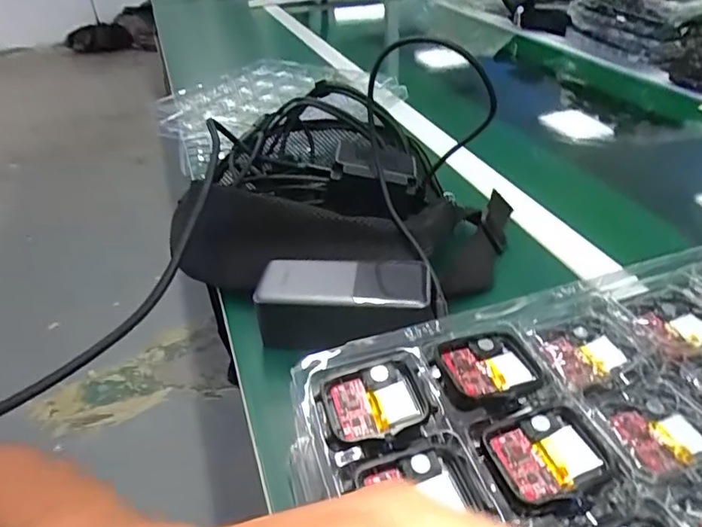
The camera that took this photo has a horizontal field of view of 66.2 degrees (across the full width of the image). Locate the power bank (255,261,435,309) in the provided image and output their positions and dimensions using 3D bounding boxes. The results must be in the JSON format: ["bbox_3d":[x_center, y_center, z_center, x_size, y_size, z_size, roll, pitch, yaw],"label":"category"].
[{"bbox_3d":[-0.005,0.014,0.409,0.127,0.010,0.046,0,36,5],"label":"power bank"}]

